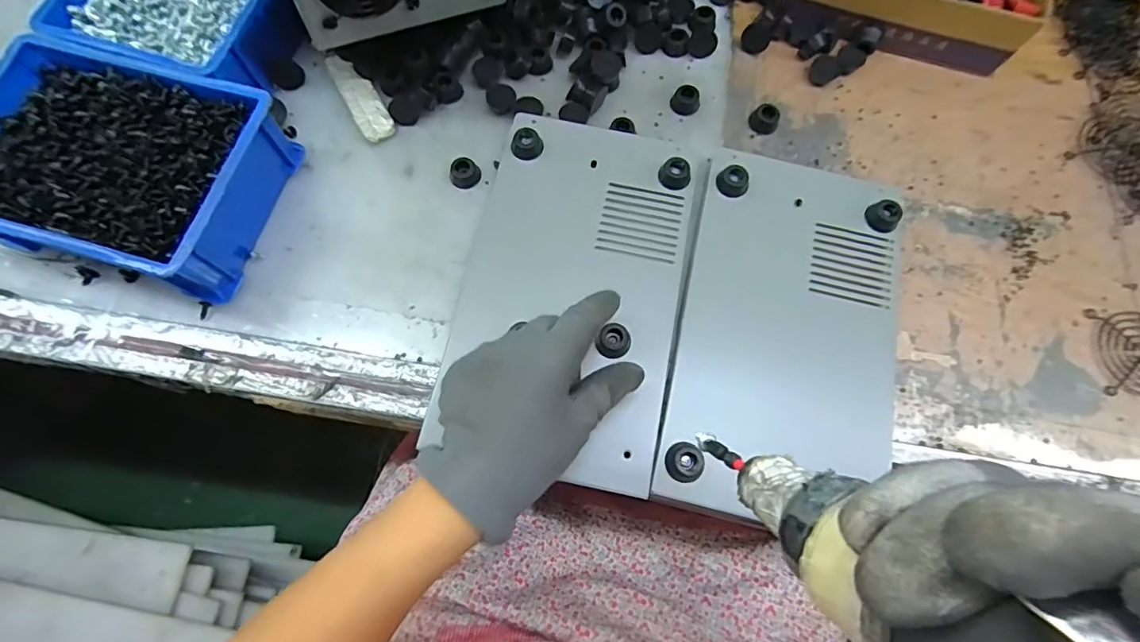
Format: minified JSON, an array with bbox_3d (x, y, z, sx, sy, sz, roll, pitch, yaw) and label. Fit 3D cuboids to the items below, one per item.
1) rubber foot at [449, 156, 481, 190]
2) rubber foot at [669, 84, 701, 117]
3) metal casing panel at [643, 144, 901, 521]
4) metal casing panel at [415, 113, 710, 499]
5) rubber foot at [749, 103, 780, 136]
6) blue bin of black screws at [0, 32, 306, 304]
[{"bbox_3d":[-0.086,-0.120,0.412,0.023,0.018,0.019,-32,77,-9],"label":"rubber foot"},{"bbox_3d":[0.100,-0.190,0.435,0.024,0.014,0.020,22,75,6],"label":"rubber foot"},{"bbox_3d":[0.158,0.005,0.365,0.152,0.033,0.266,13,74,3],"label":"metal casing panel"},{"bbox_3d":[0.005,-0.028,0.367,0.159,0.017,0.264,13,74,3],"label":"metal casing panel"},{"bbox_3d":[0.166,-0.172,0.430,0.024,0.013,0.022,0,74,-1],"label":"rubber foot"},{"bbox_3d":[-0.321,-0.109,0.370,0.192,0.065,0.144,16,73,3],"label":"blue bin of black screws"}]

